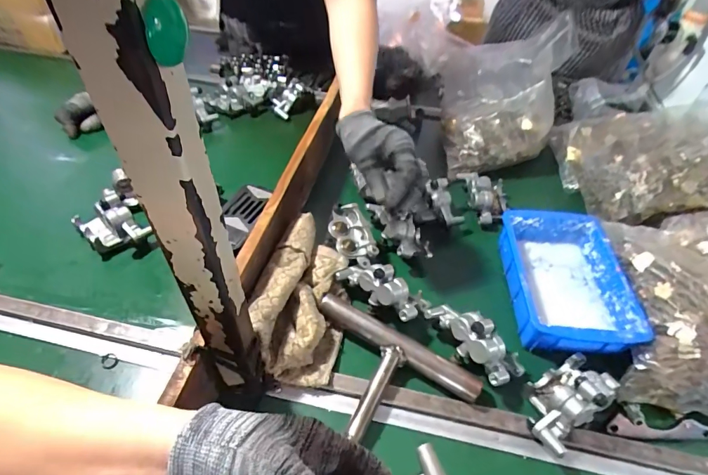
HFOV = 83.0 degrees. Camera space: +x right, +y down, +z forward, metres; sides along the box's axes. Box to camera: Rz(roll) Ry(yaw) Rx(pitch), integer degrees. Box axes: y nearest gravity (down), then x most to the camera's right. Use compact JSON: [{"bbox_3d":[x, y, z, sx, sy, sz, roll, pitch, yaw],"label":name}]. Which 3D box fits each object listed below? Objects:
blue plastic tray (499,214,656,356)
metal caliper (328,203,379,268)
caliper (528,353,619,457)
[{"bbox_3d":[0.283,0.052,0.540,0.141,0.050,0.205,1,46,6],"label":"blue plastic tray"},{"bbox_3d":[-0.006,-0.009,0.570,0.052,0.045,0.103,-19,47,-12],"label":"metal caliper"},{"bbox_3d":[0.231,0.170,0.433,0.112,0.060,0.062,-30,51,-22],"label":"caliper"}]

